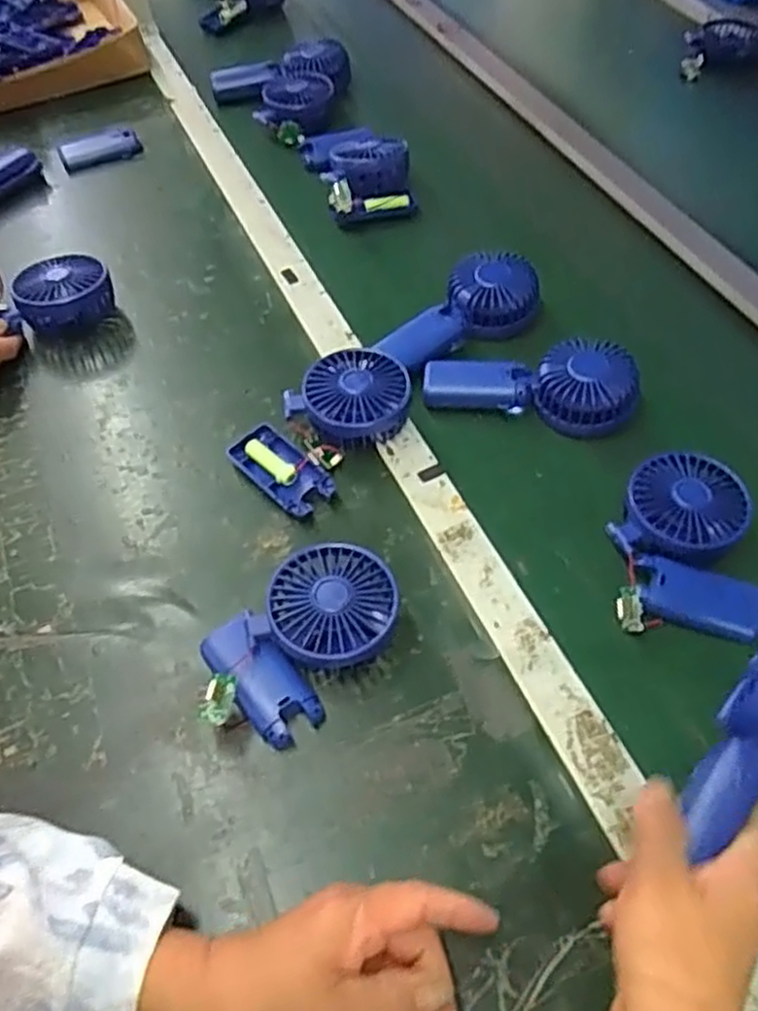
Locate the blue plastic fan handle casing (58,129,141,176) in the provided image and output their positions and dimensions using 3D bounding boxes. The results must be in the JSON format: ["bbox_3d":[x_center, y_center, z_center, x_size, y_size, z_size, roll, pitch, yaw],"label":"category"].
[{"bbox_3d":[-0.335,-0.427,0.926,0.092,0.025,0.032,-19,57,-11],"label":"blue plastic fan handle casing"}]

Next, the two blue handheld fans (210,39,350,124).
[{"bbox_3d":[-0.127,-0.549,0.994,0.179,0.039,0.127,-7,55,-3],"label":"two blue handheld fans"}]

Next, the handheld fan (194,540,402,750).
[{"bbox_3d":[-0.054,0.092,0.523,0.148,0.043,0.088,-36,61,-20],"label":"handheld fan"}]

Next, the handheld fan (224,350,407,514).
[{"bbox_3d":[-0.044,-0.068,0.634,0.093,0.044,0.149,39,65,25],"label":"handheld fan"}]

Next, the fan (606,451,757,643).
[{"bbox_3d":[0.225,0.027,0.572,0.098,0.036,0.140,2,55,4],"label":"fan"}]

